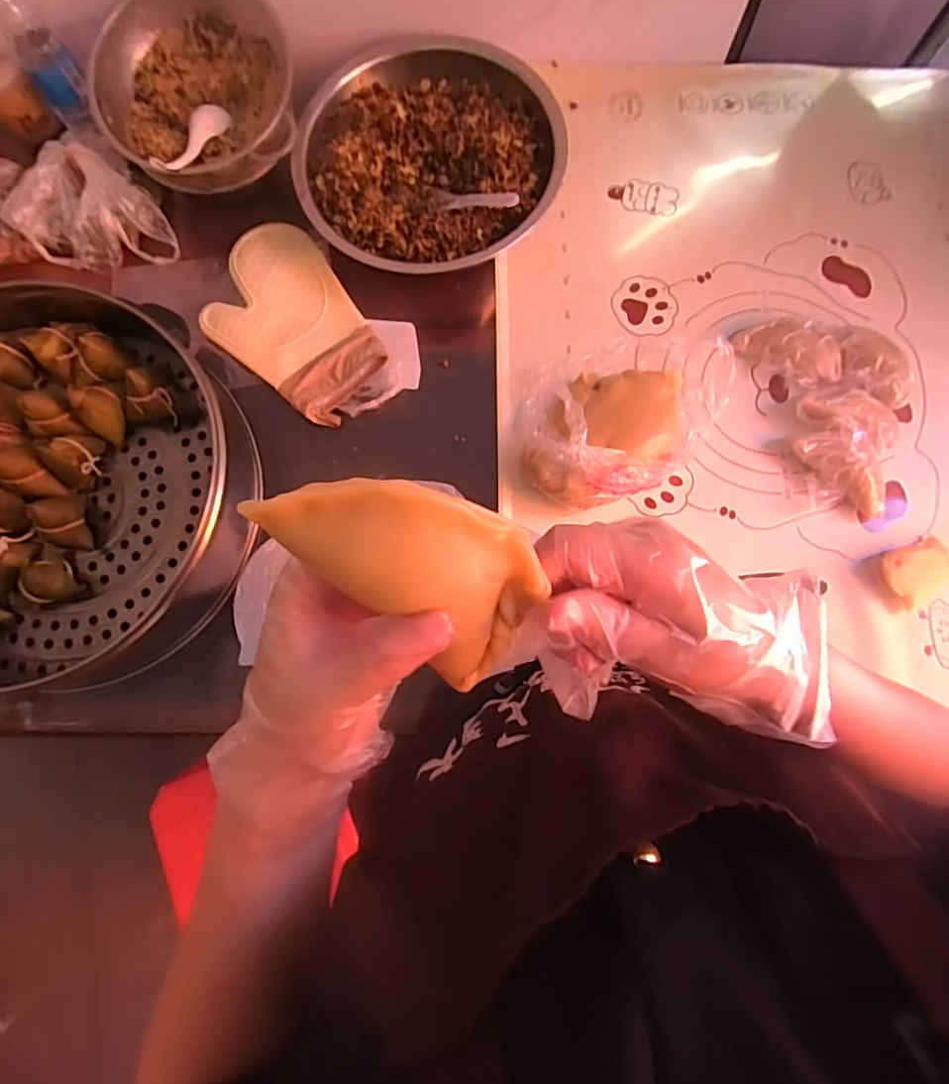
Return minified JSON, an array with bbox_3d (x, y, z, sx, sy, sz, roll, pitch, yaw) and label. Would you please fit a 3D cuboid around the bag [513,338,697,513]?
[{"bbox_3d":[0.178,-0.160,0.668,0.265,0.124,0.193,-20,79,-4],"label":"bag"}]

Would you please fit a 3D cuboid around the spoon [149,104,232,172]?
[{"bbox_3d":[-0.354,-0.501,0.699,0.041,0.030,0.164,11,61,3],"label":"spoon"}]

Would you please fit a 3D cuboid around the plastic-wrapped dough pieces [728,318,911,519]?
[{"bbox_3d":[0.470,-0.174,0.713,0.180,0.041,0.281,-20,79,-4],"label":"plastic-wrapped dough pieces"}]

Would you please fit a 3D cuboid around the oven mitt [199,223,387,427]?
[{"bbox_3d":[-0.234,-0.297,0.745,0.258,0.033,0.183,39,81,8],"label":"oven mitt"}]

